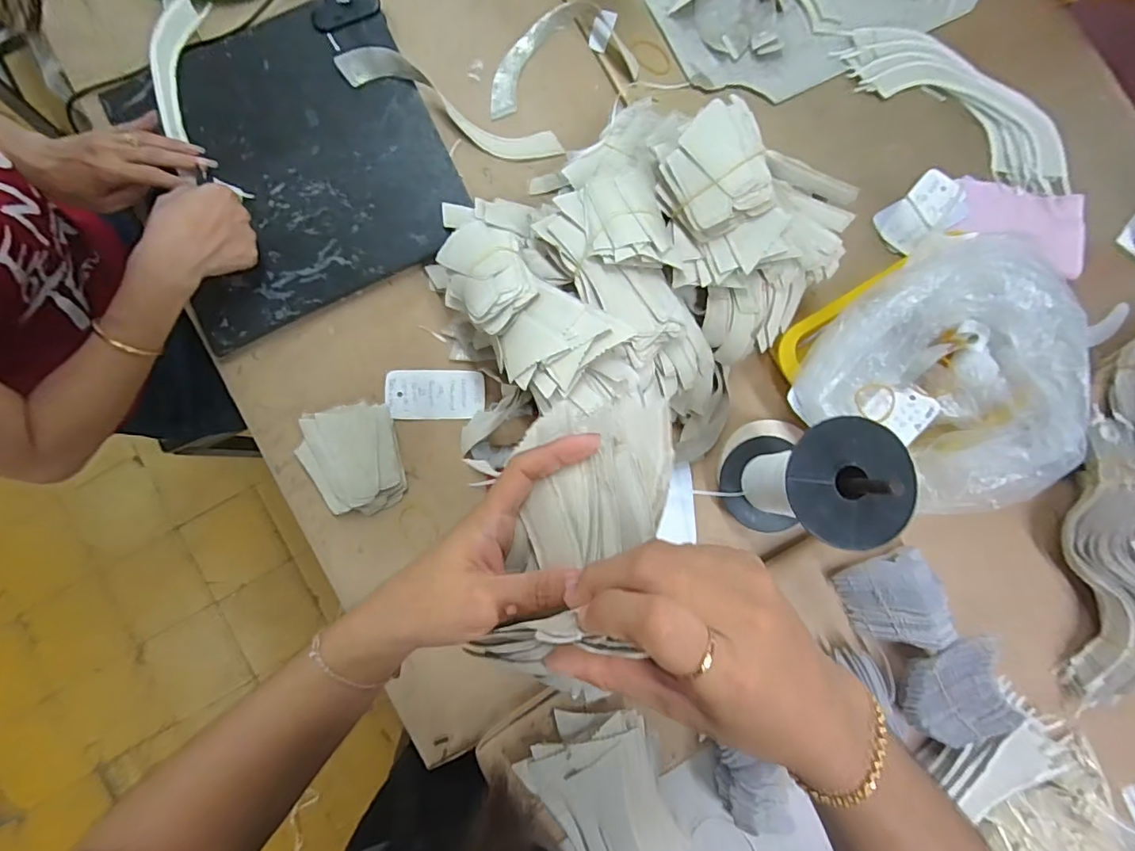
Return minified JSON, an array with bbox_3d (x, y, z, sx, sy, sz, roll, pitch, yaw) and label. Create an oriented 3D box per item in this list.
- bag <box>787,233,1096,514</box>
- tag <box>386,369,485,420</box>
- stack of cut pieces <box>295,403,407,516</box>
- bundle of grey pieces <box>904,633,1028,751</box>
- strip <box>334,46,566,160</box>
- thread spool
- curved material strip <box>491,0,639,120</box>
[{"bbox_3d":[0.368,-0.049,0.504,0.223,0.084,0.221,41,86,1],"label":"bag"},{"bbox_3d":[-0.142,-0.033,0.573,0.103,0.005,0.052,1,89,-3],"label":"tag"},{"bbox_3d":[-0.224,0.038,0.546,0.100,0.040,0.109,-10,86,-3],"label":"stack of cut pieces"},{"bbox_3d":[0.364,0.247,0.490,0.076,0.043,0.102,11,85,-1],"label":"bundle of grey pieces"},{"bbox_3d":[-0.125,-0.343,0.576,0.243,0.040,0.044,21,85,0],"label":"strip"},{"bbox_3d":[0.212,0.050,0.487,0.095,0.184,0.102,-11,86,-3],"label":"thread spool"},{"bbox_3d":[-0.015,-0.418,0.599,0.170,0.017,0.100,-17,86,-3],"label":"curved material strip"}]

